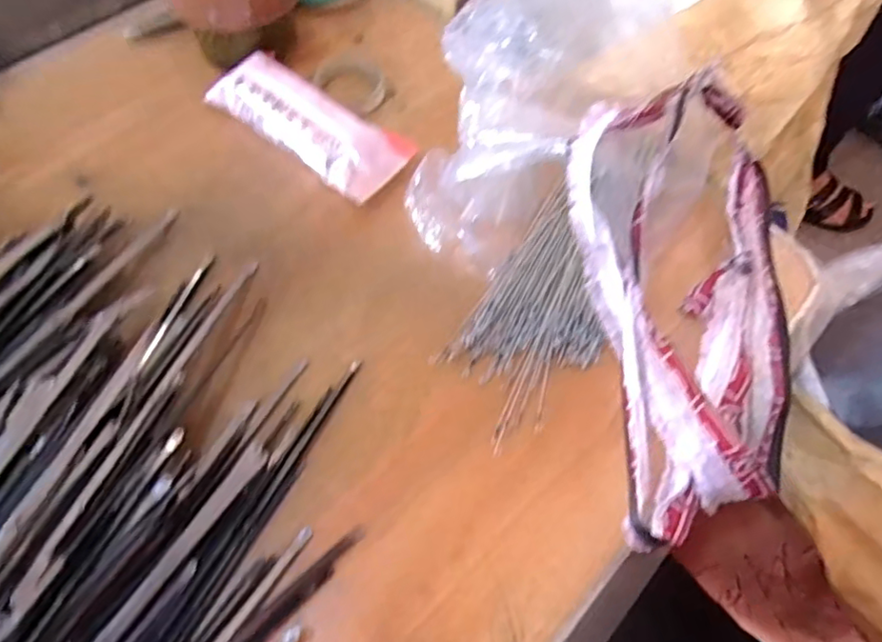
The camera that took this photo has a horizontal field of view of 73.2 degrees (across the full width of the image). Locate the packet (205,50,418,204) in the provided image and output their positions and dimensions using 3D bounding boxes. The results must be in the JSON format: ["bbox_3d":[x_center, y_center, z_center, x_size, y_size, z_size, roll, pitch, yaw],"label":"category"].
[{"bbox_3d":[-0.077,-0.119,0.358,0.123,0.028,0.051,35,64,15],"label":"packet"}]

